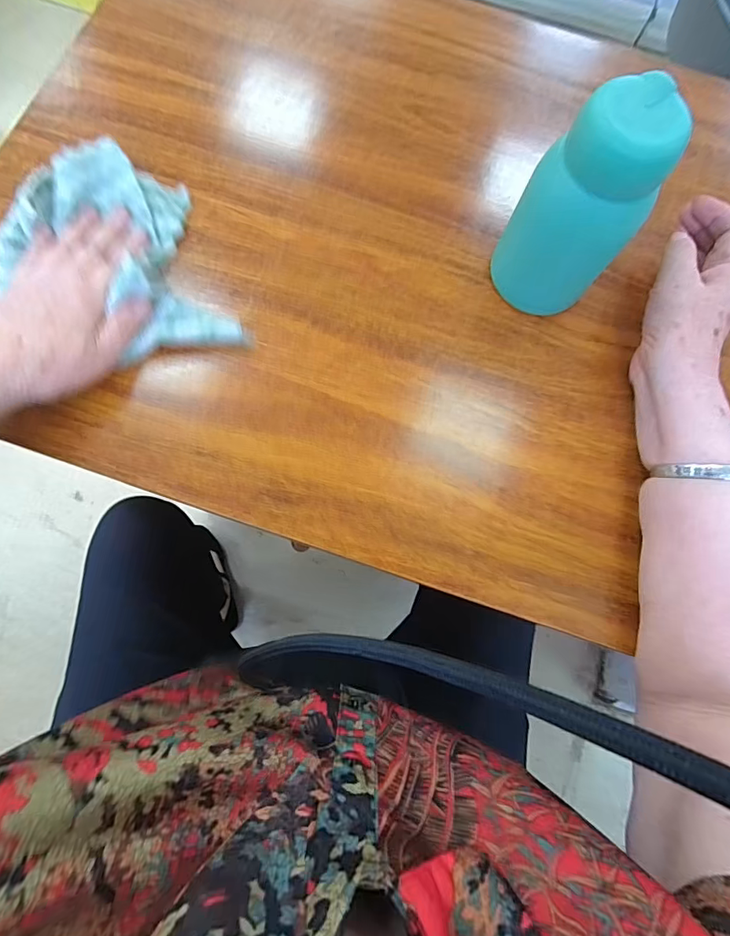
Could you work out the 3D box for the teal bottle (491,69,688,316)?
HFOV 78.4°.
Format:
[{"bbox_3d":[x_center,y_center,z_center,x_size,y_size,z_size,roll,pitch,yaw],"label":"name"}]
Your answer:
[{"bbox_3d":[0.138,-0.166,0.292,0.076,0.127,0.071,40,85,5],"label":"teal bottle"}]

